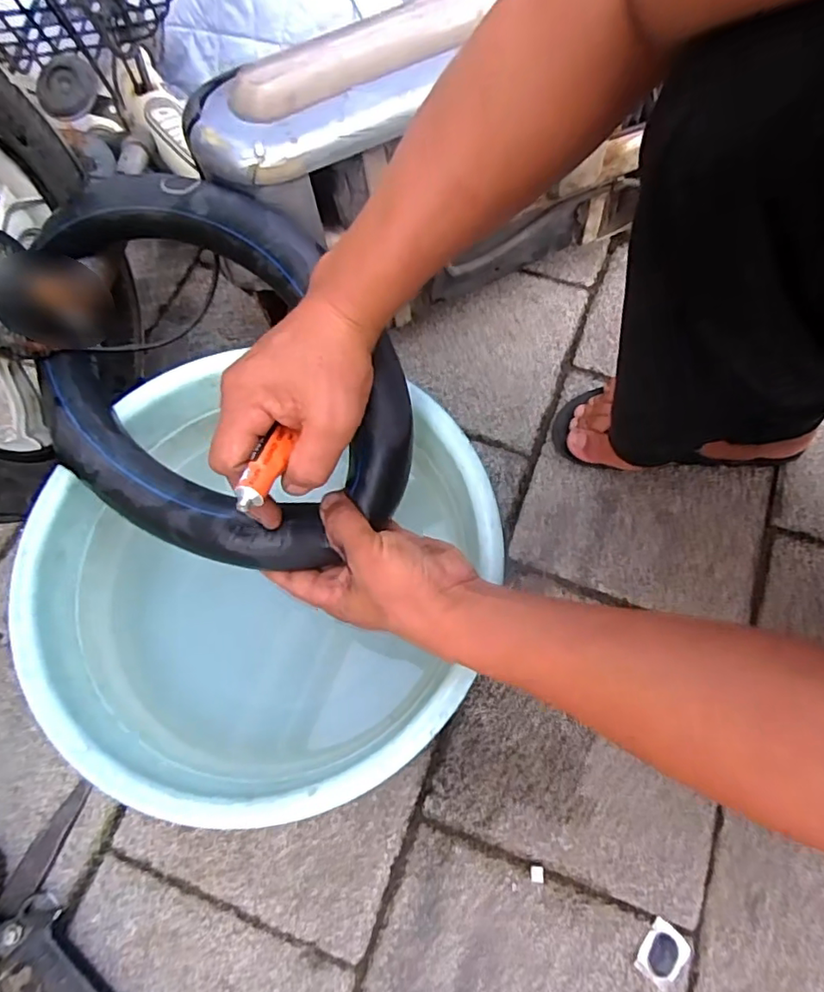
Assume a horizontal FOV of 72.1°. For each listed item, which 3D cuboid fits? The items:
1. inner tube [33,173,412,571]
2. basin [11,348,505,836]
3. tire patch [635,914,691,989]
[{"bbox_3d":[-0.156,-0.103,0.451,0.318,0.050,0.306,2,85,9],"label":"inner tube"},{"bbox_3d":[-0.122,0.076,0.496,0.355,0.178,0.343,-1,67,2],"label":"basin"},{"bbox_3d":[0.208,0.378,0.467,0.035,0.004,0.042,31,62,18],"label":"tire patch"}]

